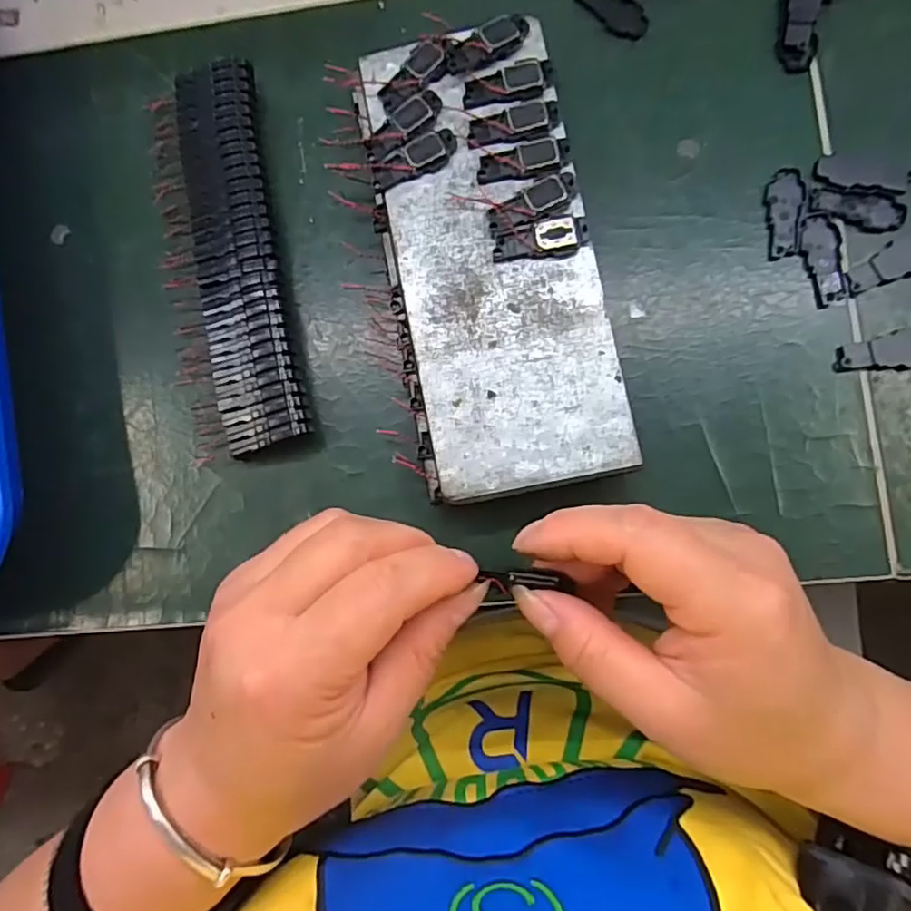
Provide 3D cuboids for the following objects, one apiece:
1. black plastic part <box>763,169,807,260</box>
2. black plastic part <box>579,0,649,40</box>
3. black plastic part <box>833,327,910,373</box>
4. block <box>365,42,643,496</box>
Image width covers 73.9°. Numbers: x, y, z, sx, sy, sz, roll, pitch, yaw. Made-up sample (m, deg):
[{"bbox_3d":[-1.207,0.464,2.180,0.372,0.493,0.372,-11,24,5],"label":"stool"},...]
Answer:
[{"bbox_3d":[0.144,-0.106,0.264,0.016,0.004,0.040,1,83,6],"label":"black plastic part"},{"bbox_3d":[0.074,-0.210,0.284,0.017,0.004,0.039,-45,81,-1],"label":"black plastic part"},{"bbox_3d":[0.181,-0.043,0.253,0.041,0.004,0.016,-12,82,4],"label":"black plastic part"},{"bbox_3d":[0.015,-0.079,0.261,0.079,0.029,0.191,-12,82,4],"label":"block"}]

